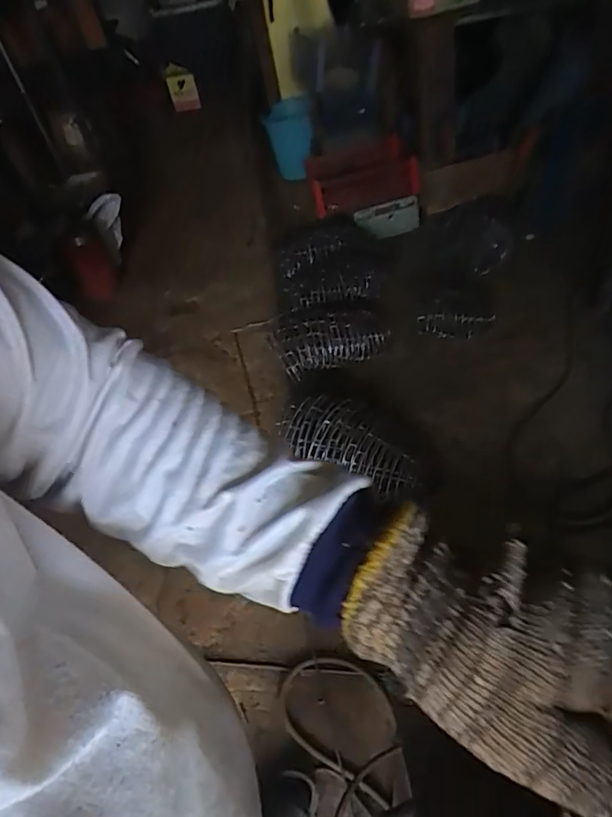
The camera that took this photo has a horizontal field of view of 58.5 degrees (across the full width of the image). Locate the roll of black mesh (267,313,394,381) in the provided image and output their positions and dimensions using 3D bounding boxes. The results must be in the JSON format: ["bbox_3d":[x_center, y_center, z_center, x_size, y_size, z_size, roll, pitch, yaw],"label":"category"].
[{"bbox_3d":[0.091,-0.248,1.945,0.400,0.148,0.201,-18,45,-4],"label":"roll of black mesh"}]

